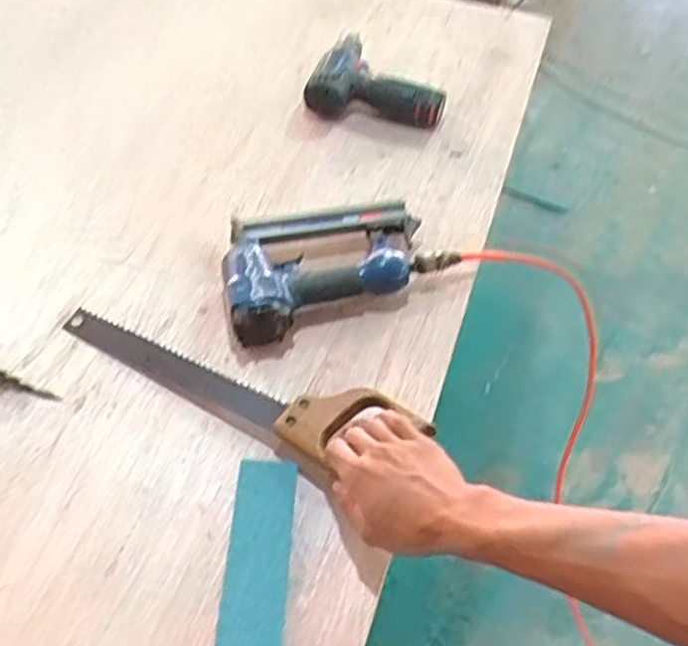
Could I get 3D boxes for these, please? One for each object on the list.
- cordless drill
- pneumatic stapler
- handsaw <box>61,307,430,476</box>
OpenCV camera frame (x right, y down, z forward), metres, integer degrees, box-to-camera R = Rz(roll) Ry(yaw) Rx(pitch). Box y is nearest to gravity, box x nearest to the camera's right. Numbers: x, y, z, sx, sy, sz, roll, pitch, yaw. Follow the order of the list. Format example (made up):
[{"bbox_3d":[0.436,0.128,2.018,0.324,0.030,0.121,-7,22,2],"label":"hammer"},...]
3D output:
[{"bbox_3d":[0.055,-0.339,1.020,0.188,0.050,0.161,15,51,9],"label":"cordless drill"},{"bbox_3d":[-0.021,-0.078,0.790,0.245,0.054,0.155,-18,54,-17],"label":"pneumatic stapler"},{"bbox_3d":[-0.112,0.058,0.683,0.365,0.028,0.073,18,51,20],"label":"handsaw"}]

